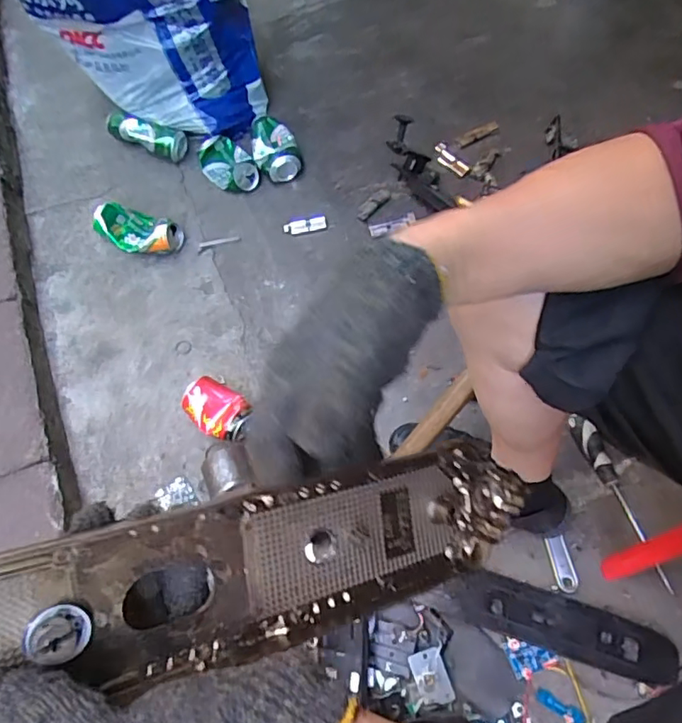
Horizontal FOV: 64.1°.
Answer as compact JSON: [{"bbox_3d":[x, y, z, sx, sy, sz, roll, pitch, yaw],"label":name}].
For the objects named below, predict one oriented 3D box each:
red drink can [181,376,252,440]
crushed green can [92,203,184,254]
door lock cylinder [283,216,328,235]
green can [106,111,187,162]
[{"bbox_3d":[-0.192,0.075,0.837,0.103,0.054,0.076,26,67,19],"label":"red drink can"},{"bbox_3d":[-0.379,-0.247,1.011,0.154,0.052,0.095,27,67,19],"label":"crushed green can"},{"bbox_3d":[-0.067,-0.260,1.034,0.083,0.015,0.026,-13,60,-2],"label":"door lock cylinder"},{"bbox_3d":[-0.407,-0.476,1.134,0.173,0.059,0.056,16,64,15],"label":"green can"}]

